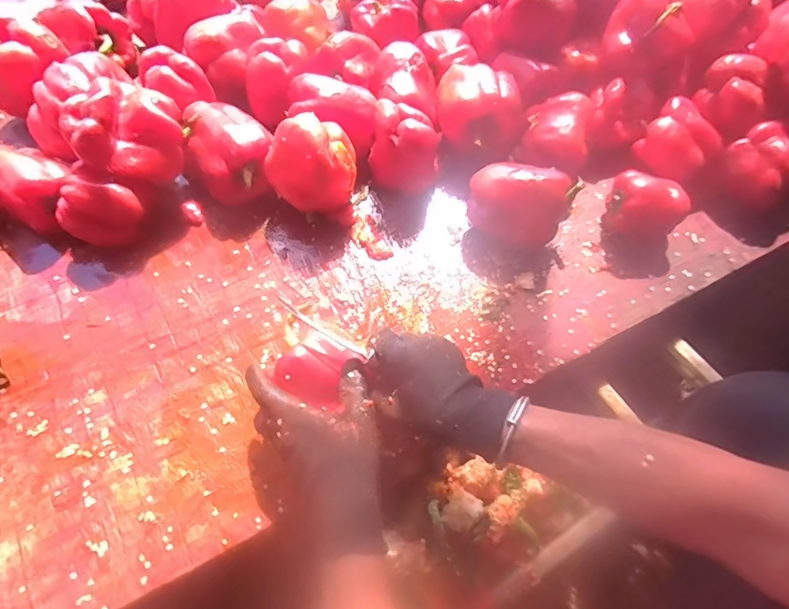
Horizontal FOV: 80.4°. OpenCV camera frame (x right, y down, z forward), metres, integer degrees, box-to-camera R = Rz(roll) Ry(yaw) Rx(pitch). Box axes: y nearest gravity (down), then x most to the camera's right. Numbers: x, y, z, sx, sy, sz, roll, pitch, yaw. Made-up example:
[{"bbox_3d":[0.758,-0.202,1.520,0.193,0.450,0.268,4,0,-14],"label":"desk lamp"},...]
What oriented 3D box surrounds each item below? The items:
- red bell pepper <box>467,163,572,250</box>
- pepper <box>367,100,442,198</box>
[{"bbox_3d":[0.133,-0.110,0.520,0.102,0.083,0.067,21,65,9],"label":"red bell pepper"},{"bbox_3d":[0.011,-0.182,0.545,0.075,0.094,0.068,1,64,-1],"label":"pepper"}]

